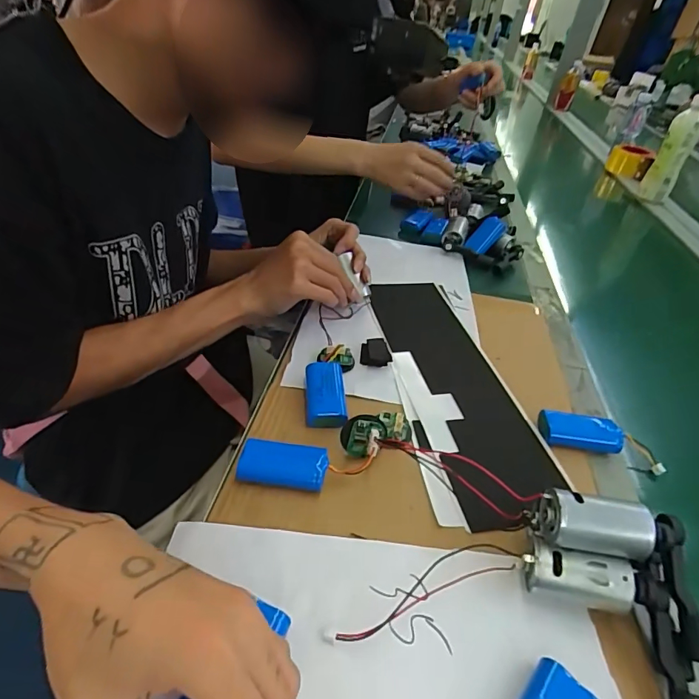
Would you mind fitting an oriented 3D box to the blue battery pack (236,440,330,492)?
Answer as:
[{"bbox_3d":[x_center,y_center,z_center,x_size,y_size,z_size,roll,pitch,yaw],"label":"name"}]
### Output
[{"bbox_3d":[-0.052,0.091,0.350,0.066,0.021,0.033,6,39,0],"label":"blue battery pack"}]

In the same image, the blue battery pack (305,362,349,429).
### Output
[{"bbox_3d":[-0.023,0.043,0.415,0.036,0.020,0.071,1,40,-7],"label":"blue battery pack"}]

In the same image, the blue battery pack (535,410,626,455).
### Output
[{"bbox_3d":[0.212,0.077,0.410,0.069,0.025,0.030,7,39,0],"label":"blue battery pack"}]

